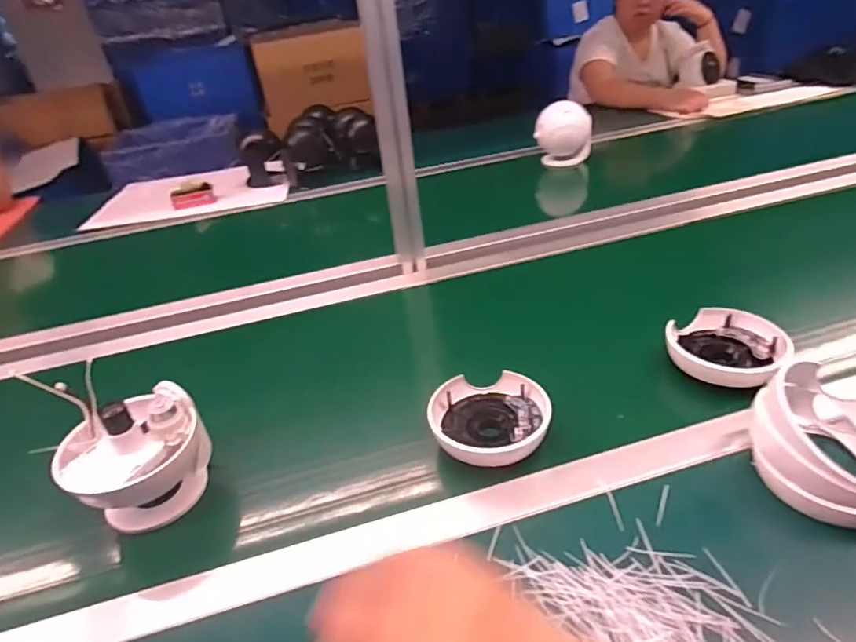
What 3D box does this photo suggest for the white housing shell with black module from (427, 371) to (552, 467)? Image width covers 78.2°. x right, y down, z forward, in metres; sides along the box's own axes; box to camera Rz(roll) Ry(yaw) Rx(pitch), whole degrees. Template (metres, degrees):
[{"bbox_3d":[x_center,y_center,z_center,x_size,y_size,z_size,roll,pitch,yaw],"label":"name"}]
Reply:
[{"bbox_3d":[0.060,0.096,0.524,0.112,0.035,0.097,-6,33,2],"label":"white housing shell with black module"}]

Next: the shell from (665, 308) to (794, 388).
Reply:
[{"bbox_3d":[0.324,0.028,0.577,0.115,0.037,0.094,7,36,21],"label":"shell"}]

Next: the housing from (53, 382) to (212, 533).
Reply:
[{"bbox_3d":[-0.266,0.130,0.486,0.113,0.116,0.091,-19,35,-16],"label":"housing"}]

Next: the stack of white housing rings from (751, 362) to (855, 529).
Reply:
[{"bbox_3d":[0.341,0.100,0.434,0.114,0.079,0.114,-25,37,-24],"label":"stack of white housing rings"}]

